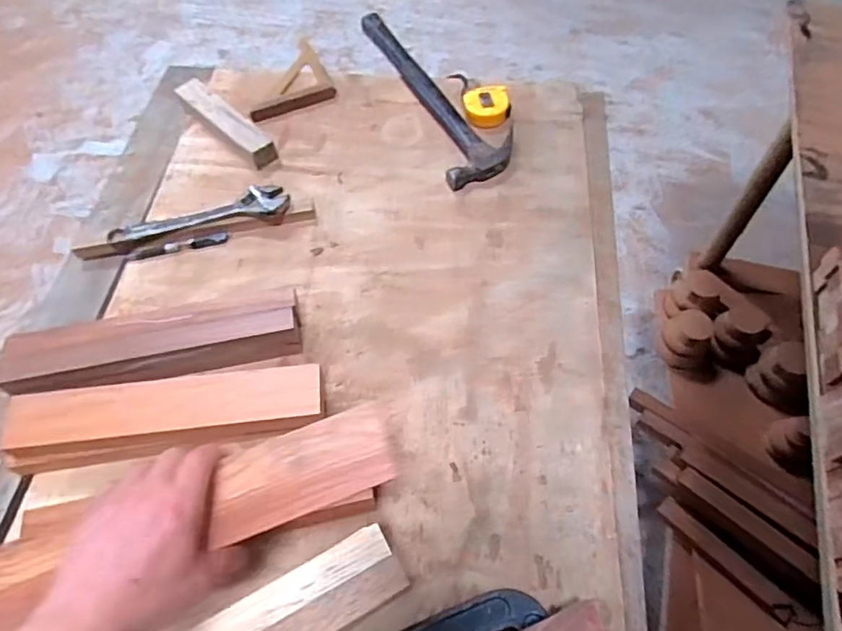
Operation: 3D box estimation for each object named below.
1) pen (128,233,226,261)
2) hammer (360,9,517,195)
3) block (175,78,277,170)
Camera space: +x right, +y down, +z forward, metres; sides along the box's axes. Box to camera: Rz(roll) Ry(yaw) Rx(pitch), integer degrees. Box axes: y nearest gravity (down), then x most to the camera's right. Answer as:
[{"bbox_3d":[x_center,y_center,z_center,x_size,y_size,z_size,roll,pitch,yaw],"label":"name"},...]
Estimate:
[{"bbox_3d":[-0.330,-0.092,0.789,0.132,0.014,0.013,-13,60,-6],"label":"pen"},{"bbox_3d":[0.026,-0.364,0.919,0.115,0.034,0.402,-20,61,-10],"label":"hammer"},{"bbox_3d":[-0.301,-0.297,0.892,0.203,0.042,0.047,39,68,22],"label":"block"}]

